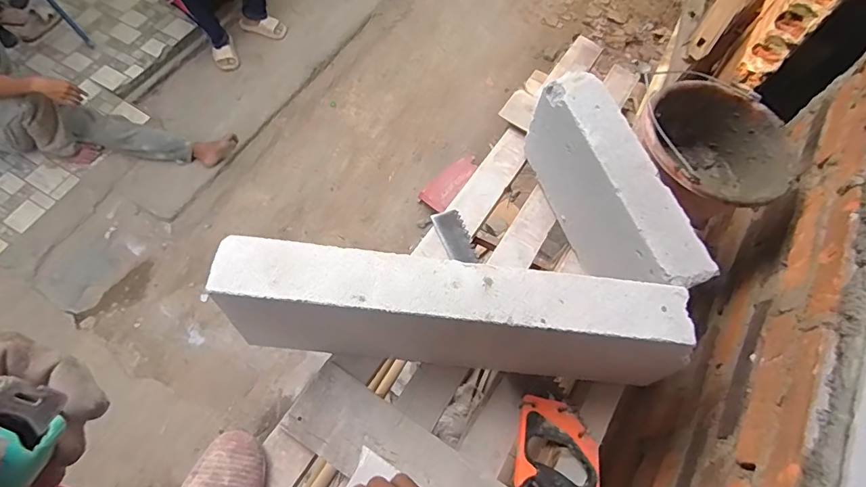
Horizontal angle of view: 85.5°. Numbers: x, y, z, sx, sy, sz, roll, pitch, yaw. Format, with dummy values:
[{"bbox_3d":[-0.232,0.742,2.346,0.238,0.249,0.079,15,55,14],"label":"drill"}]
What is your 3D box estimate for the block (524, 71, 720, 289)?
[{"bbox_3d":[0.265,-0.071,0.736,0.078,0.192,0.365,-17,66,-11],"label":"block"}]

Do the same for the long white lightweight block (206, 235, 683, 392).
[{"bbox_3d":[0.025,0.099,0.623,0.537,0.207,0.083,5,64,-1],"label":"long white lightweight block"}]

